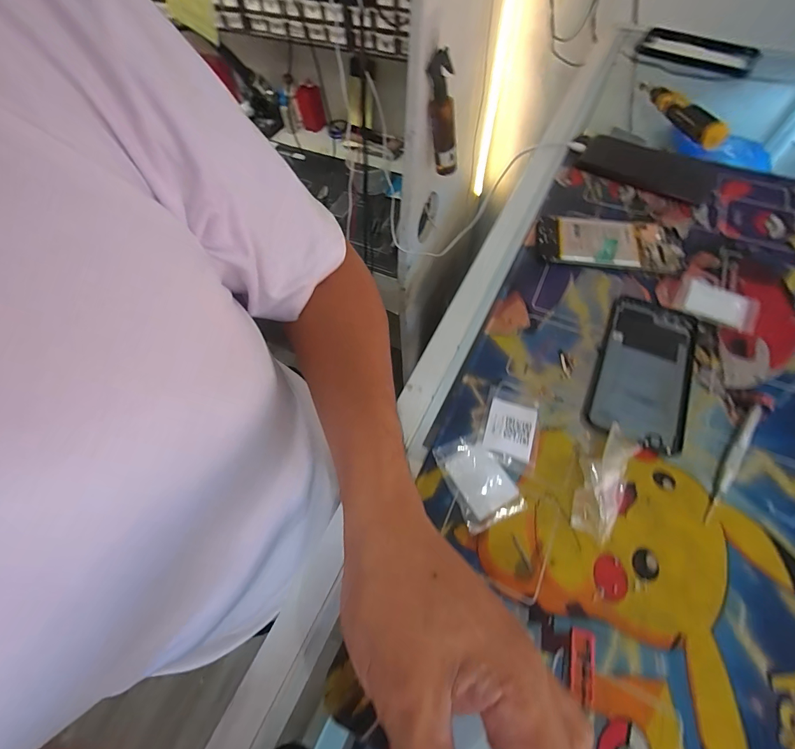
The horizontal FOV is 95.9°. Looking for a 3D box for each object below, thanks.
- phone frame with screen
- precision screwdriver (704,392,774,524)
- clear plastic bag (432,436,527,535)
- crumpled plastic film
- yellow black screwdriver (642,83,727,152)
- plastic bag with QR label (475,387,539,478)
[{"bbox_3d":[0.225,-0.005,0.326,0.075,0.005,0.151,22,65,14],"label":"phone frame with screen"},{"bbox_3d":[0.271,0.061,0.283,0.015,0.015,0.124,33,68,18],"label":"precision screwdriver"},{"bbox_3d":[0.065,0.084,0.289,0.047,0.006,0.071,-23,63,-9],"label":"clear plastic bag"},{"bbox_3d":[0.160,0.081,0.277,0.032,0.019,0.084,26,66,15],"label":"crumpled plastic film"},{"bbox_3d":[0.385,-0.367,0.499,0.037,0.031,0.150,-21,63,-8],"label":"yellow black screwdriver"},{"bbox_3d":[0.097,0.045,0.308,0.050,0.007,0.071,17,64,12],"label":"plastic bag with QR label"}]

